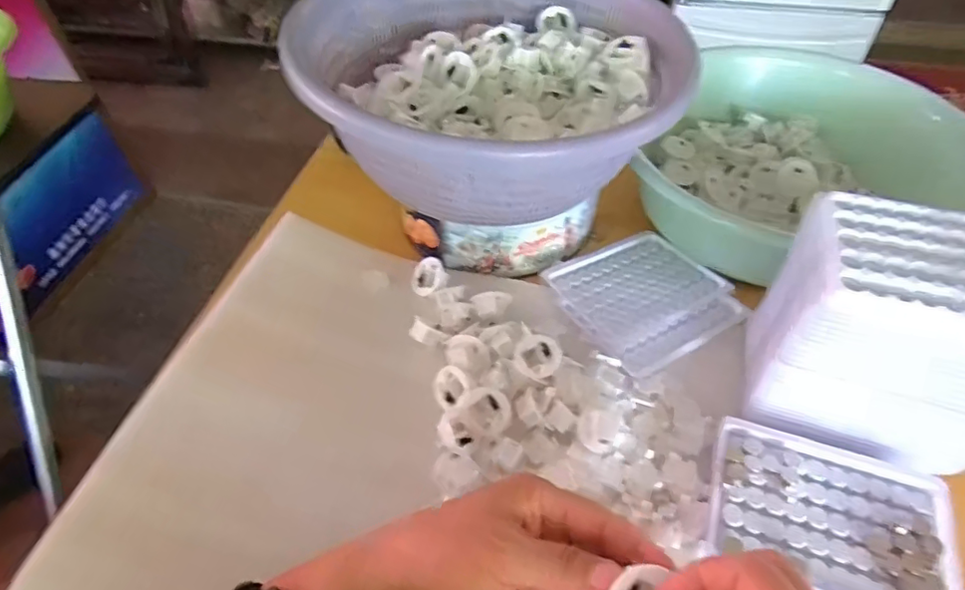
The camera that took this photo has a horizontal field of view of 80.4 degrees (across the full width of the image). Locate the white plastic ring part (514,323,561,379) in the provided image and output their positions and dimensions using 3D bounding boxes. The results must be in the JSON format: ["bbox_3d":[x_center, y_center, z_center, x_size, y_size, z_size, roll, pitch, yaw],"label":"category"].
[{"bbox_3d":[0.037,0.040,0.404,0.040,0.009,0.031,30,56,24],"label":"white plastic ring part"}]

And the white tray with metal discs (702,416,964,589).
[{"bbox_3d":[0.201,0.130,0.331,0.128,0.013,0.094,16,52,15],"label":"white tray with metal discs"}]

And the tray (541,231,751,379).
[{"bbox_3d":[0.132,-0.001,0.470,0.128,0.015,0.126,-27,54,-21],"label":"tray"}]

